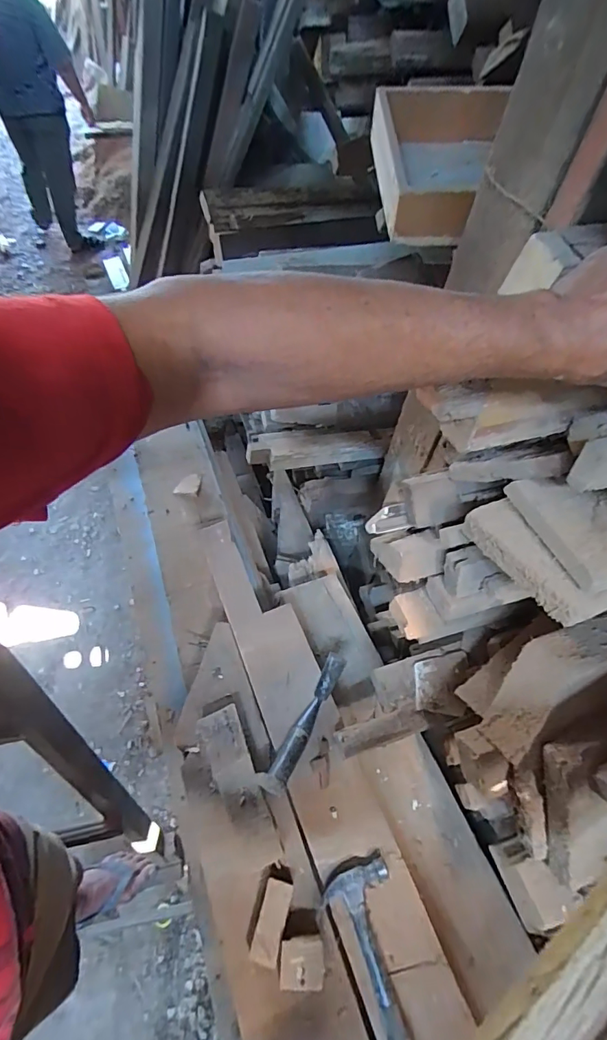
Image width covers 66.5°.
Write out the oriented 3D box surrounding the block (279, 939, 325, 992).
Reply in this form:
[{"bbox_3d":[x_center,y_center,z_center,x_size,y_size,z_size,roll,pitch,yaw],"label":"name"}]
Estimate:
[{"bbox_3d":[-0.003,0.581,0.608,0.056,0.048,0.047,-1,57,-5],"label":"block"}]

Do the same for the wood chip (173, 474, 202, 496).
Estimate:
[{"bbox_3d":[-0.281,-0.088,1.139,0.060,0.013,0.064,6,64,7],"label":"wood chip"}]

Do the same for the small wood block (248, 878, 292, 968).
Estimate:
[{"bbox_3d":[-0.043,0.544,0.628,0.036,0.017,0.088,16,58,6],"label":"small wood block"}]

